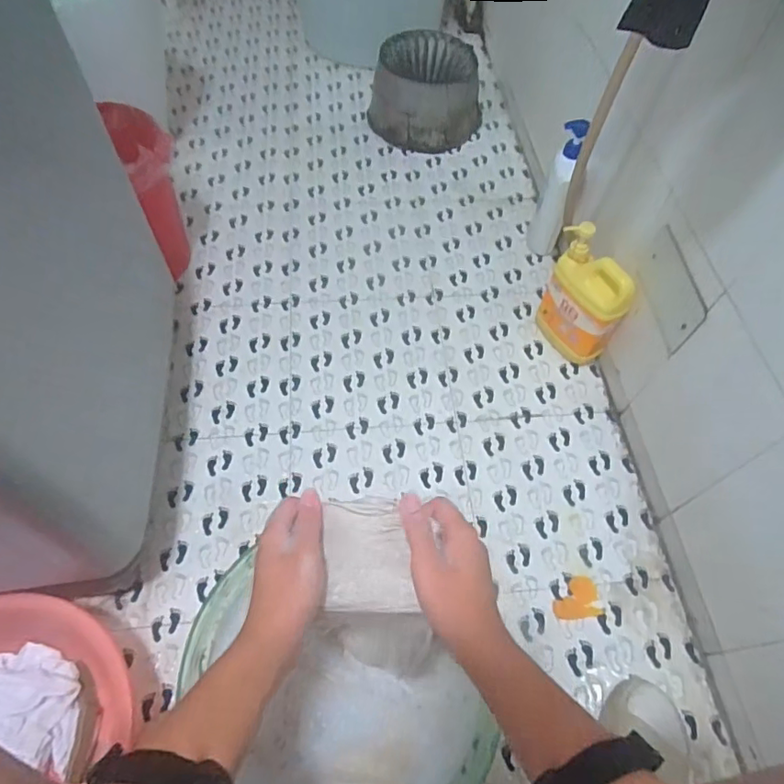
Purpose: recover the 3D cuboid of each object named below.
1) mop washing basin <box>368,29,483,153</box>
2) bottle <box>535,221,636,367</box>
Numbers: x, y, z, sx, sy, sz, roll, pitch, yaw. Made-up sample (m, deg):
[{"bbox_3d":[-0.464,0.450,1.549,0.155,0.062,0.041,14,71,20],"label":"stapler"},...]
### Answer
[{"bbox_3d":[0.090,-0.760,1.351,0.277,0.175,0.237,6,60,1],"label":"mop washing basin"},{"bbox_3d":[0.343,-0.162,0.970,0.075,0.242,0.152,-25,64,-16],"label":"bottle"}]

